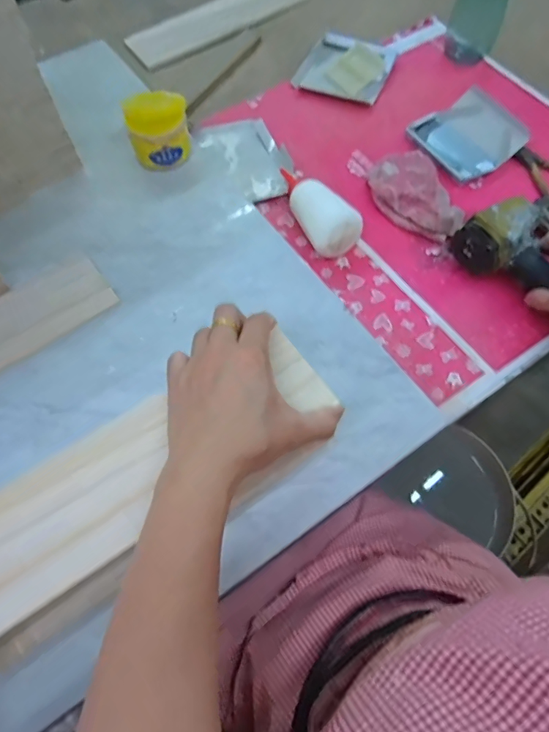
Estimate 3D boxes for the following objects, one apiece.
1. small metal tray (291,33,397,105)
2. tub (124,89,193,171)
[{"bbox_3d":[0.111,-0.476,0.753,0.138,0.026,0.123,24,66,10],"label":"small metal tray"},{"bbox_3d":[-0.148,-0.302,0.620,0.075,0.079,0.064,-12,67,-7],"label":"tub"}]

